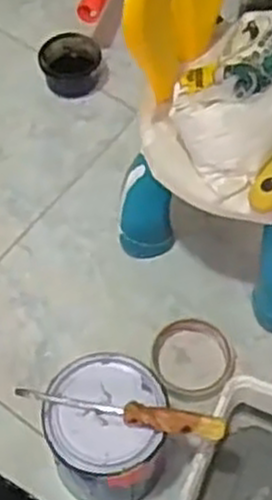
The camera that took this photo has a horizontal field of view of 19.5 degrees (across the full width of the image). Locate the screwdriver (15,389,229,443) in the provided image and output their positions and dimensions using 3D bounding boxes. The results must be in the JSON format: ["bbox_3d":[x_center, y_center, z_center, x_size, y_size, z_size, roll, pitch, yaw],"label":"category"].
[{"bbox_3d":[-0.015,0.138,0.675,0.180,0.019,0.019,8,61,10],"label":"screwdriver"}]

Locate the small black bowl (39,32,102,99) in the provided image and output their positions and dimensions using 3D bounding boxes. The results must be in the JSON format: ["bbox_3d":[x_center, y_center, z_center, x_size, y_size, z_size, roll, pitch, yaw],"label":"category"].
[{"bbox_3d":[-0.085,-0.239,1.019,0.073,0.043,0.068,0,61,0],"label":"small black bowl"}]

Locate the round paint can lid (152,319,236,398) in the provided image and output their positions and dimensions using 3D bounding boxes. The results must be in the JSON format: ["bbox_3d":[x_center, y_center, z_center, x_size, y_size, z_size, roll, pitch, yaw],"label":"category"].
[{"bbox_3d":[0.060,0.113,0.832,0.080,0.020,0.078,0,61,0],"label":"round paint can lid"}]

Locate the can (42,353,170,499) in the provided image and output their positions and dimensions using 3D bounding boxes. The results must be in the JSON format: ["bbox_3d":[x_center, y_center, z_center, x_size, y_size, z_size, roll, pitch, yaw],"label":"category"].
[{"bbox_3d":[-0.028,0.174,0.736,0.114,0.132,0.116,-17,62,-9],"label":"can"}]

